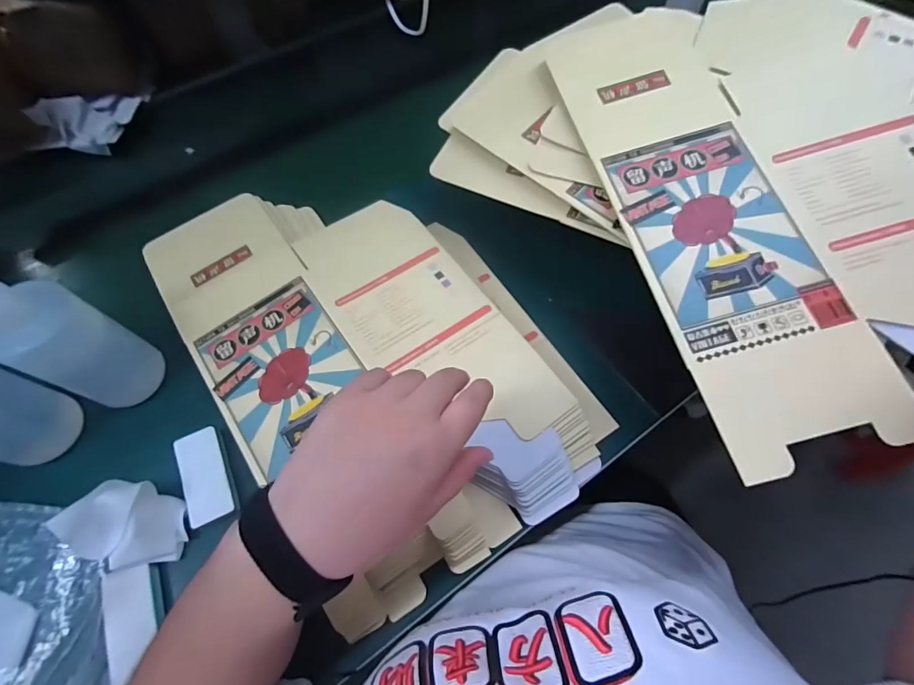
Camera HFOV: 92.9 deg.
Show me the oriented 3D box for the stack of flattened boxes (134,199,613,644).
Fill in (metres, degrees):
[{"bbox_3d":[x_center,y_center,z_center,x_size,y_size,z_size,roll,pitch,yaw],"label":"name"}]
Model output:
[{"bbox_3d":[-0.088,-0.006,0.472,0.316,0.059,0.479,-33,68,-14],"label":"stack of flattened boxes"}]

